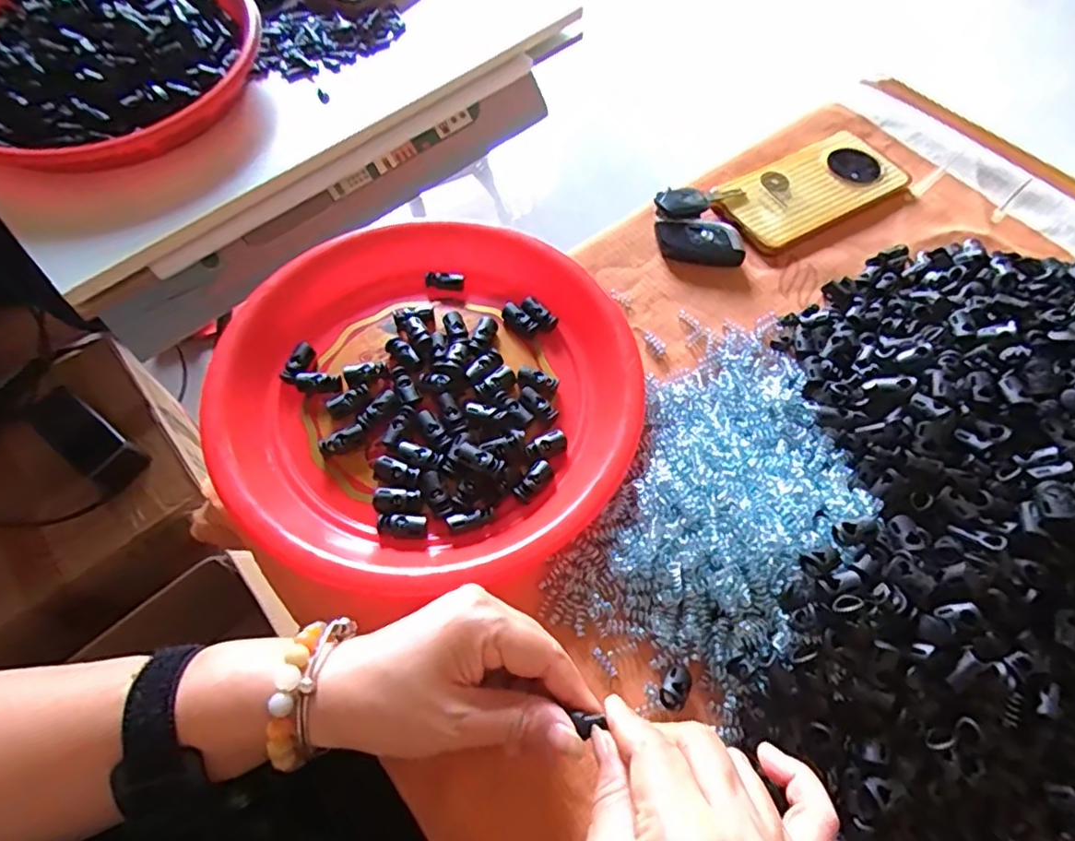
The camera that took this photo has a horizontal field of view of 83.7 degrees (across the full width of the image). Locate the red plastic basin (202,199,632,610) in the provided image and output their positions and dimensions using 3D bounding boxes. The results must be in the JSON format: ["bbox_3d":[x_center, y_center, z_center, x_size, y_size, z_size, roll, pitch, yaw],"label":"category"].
[{"bbox_3d":[-0.063,-0.022,0.373,0.239,0.032,0.251,0,62,0],"label":"red plastic basin"}]

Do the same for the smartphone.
[{"bbox_3d":[0.225,-0.192,0.489,0.166,0.010,0.078,-30,66,-15],"label":"smartphone"}]

